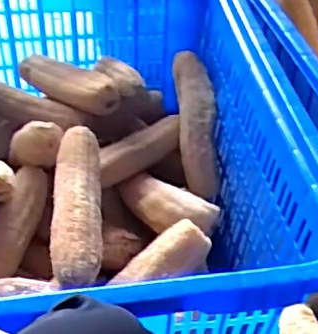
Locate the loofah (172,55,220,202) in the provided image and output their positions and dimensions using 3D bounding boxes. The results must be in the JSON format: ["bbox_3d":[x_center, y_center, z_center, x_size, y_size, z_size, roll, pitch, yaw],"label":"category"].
[{"bbox_3d":[0.069,-0.082,1.070,0.070,0.057,0.274,-4,80,-8],"label":"loofah"}]

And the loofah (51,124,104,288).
[{"bbox_3d":[-0.119,0.054,0.866,0.068,0.064,0.256,-1,44,-5],"label":"loofah"}]

